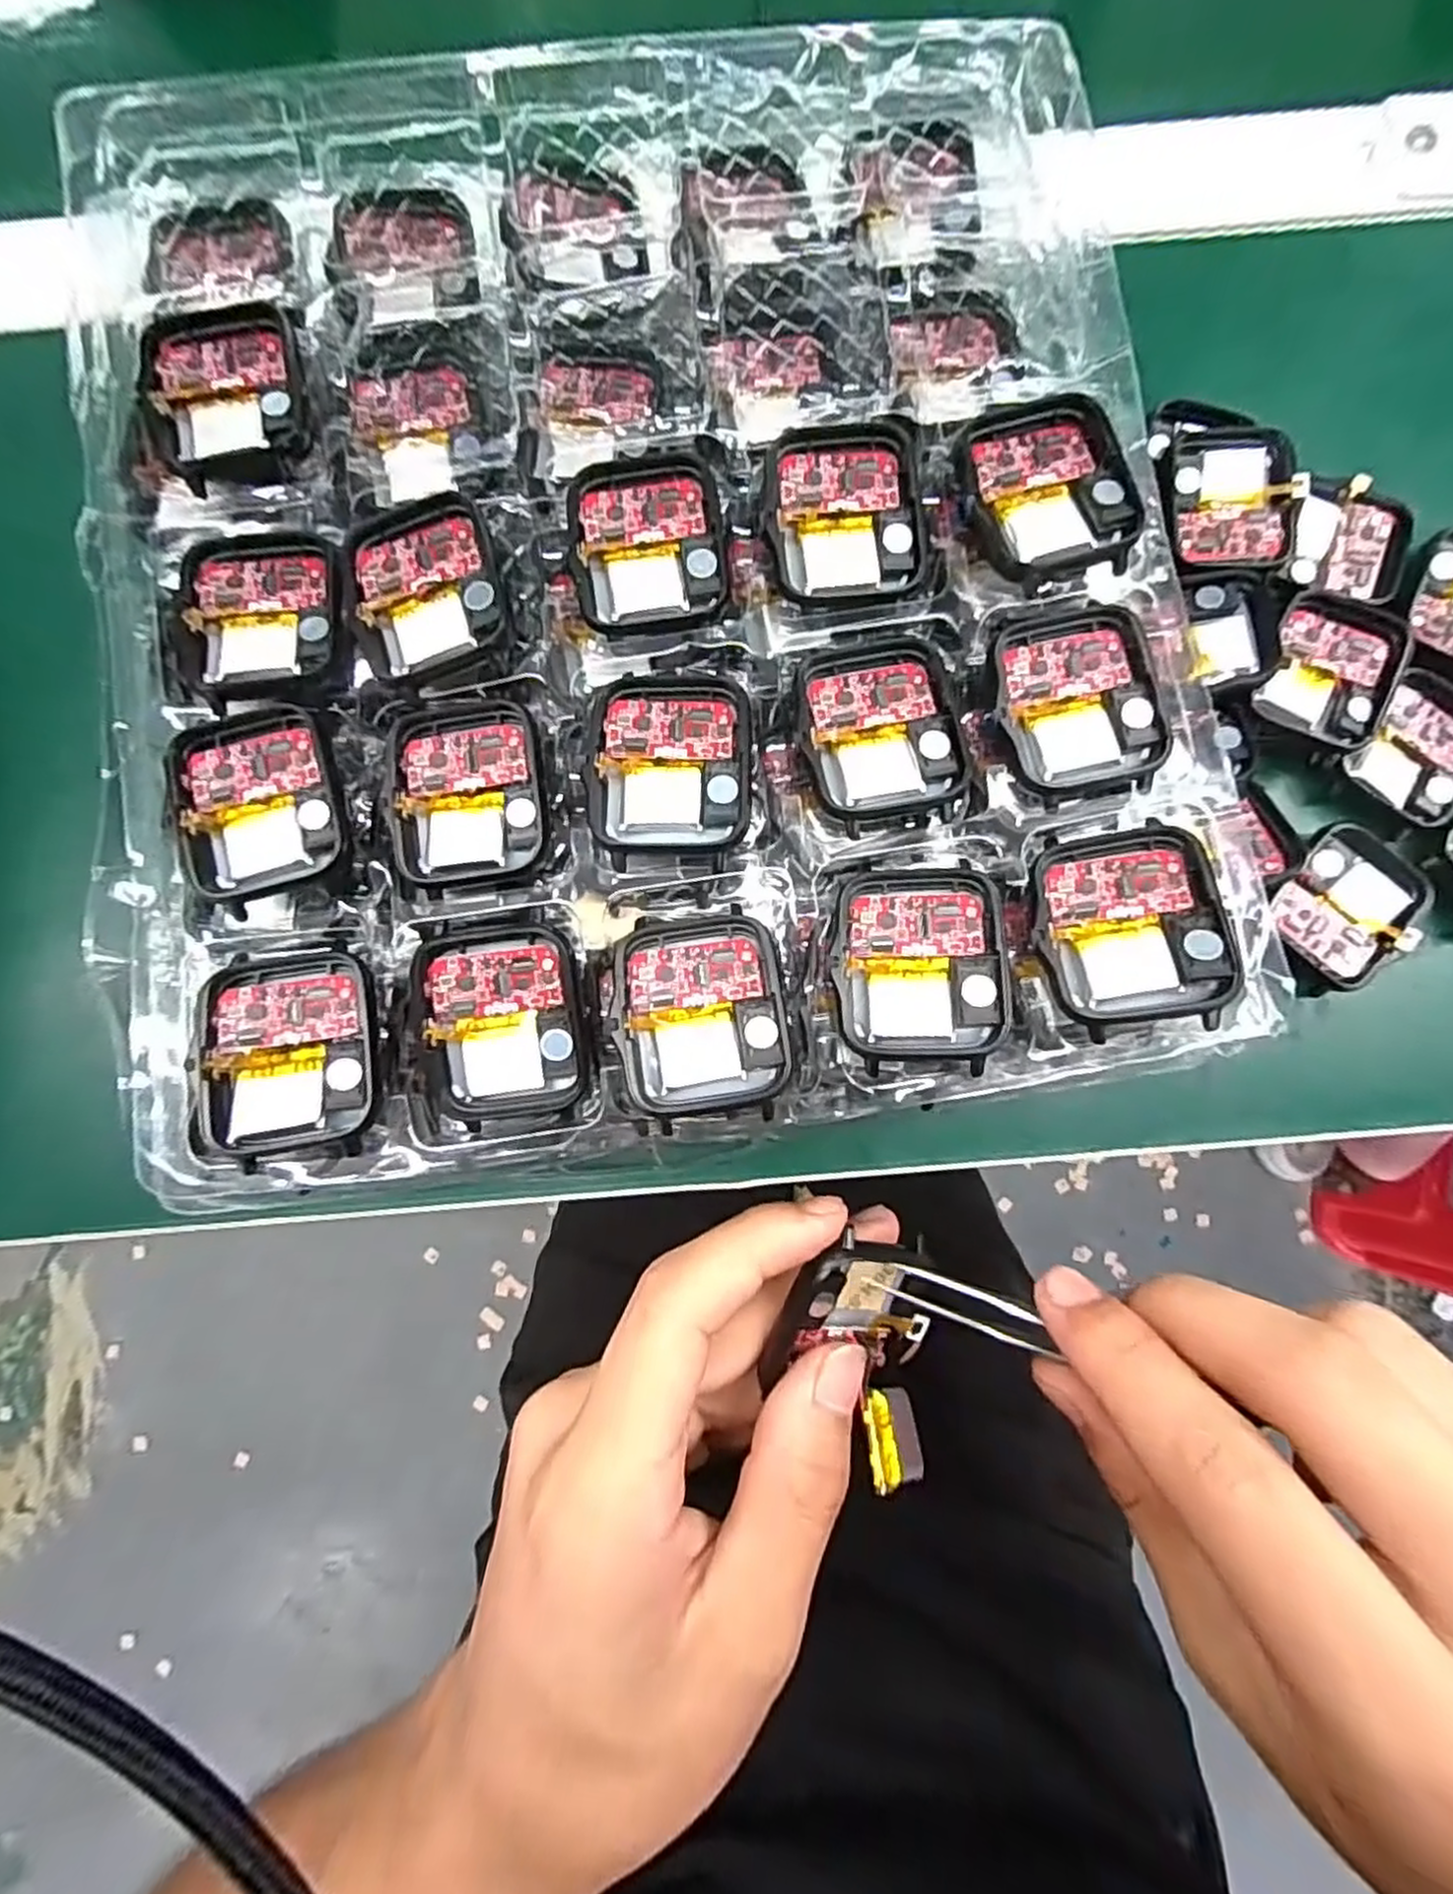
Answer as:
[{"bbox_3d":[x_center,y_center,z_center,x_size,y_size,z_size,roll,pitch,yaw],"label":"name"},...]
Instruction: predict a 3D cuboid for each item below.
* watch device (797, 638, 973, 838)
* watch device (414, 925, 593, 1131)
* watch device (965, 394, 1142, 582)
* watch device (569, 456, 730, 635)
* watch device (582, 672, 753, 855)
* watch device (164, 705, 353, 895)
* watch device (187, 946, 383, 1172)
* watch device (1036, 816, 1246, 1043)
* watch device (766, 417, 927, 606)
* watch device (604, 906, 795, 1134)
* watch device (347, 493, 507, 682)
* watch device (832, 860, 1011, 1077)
[{"bbox_3d":[0.037,-0.053,0.178,0.037,0.006,0.045,-8,84,-1],"label":"watch device"},{"bbox_3d":[-0.051,0.018,0.173,0.037,0.012,0.043,-5,84,0],"label":"watch device"},{"bbox_3d":[0.077,-0.112,0.182,0.036,0.009,0.044,-11,84,-1],"label":"watch device"},{"bbox_3d":[-0.019,-0.101,0.185,0.037,0.007,0.043,-6,84,-1],"label":"watch device"},{"bbox_3d":[-0.013,-0.044,0.175,0.038,0.009,0.043,3,84,0],"label":"watch device"},{"bbox_3d":[-0.110,-0.035,0.175,0.037,0.008,0.043,-14,84,-1],"label":"watch device"},{"bbox_3d":[-0.099,0.023,0.166,0.038,0.011,0.045,-3,84,0],"label":"watch device"},{"bbox_3d":[0.090,-0.005,0.166,0.037,0.013,0.045,-4,84,0],"label":"watch device"},{"bbox_3d":[0.029,-0.108,0.184,0.037,0.009,0.042,-5,84,0],"label":"watch device"},{"bbox_3d":[-0.006,0.015,0.167,0.038,0.008,0.046,-10,84,-1],"label":"watch device"},{"bbox_3d":[-0.073,-0.089,0.181,0.036,0.009,0.043,-13,84,-1],"label":"watch device"},{"bbox_3d":[0.044,0.004,0.169,0.037,0.007,0.045,1,84,0],"label":"watch device"}]

